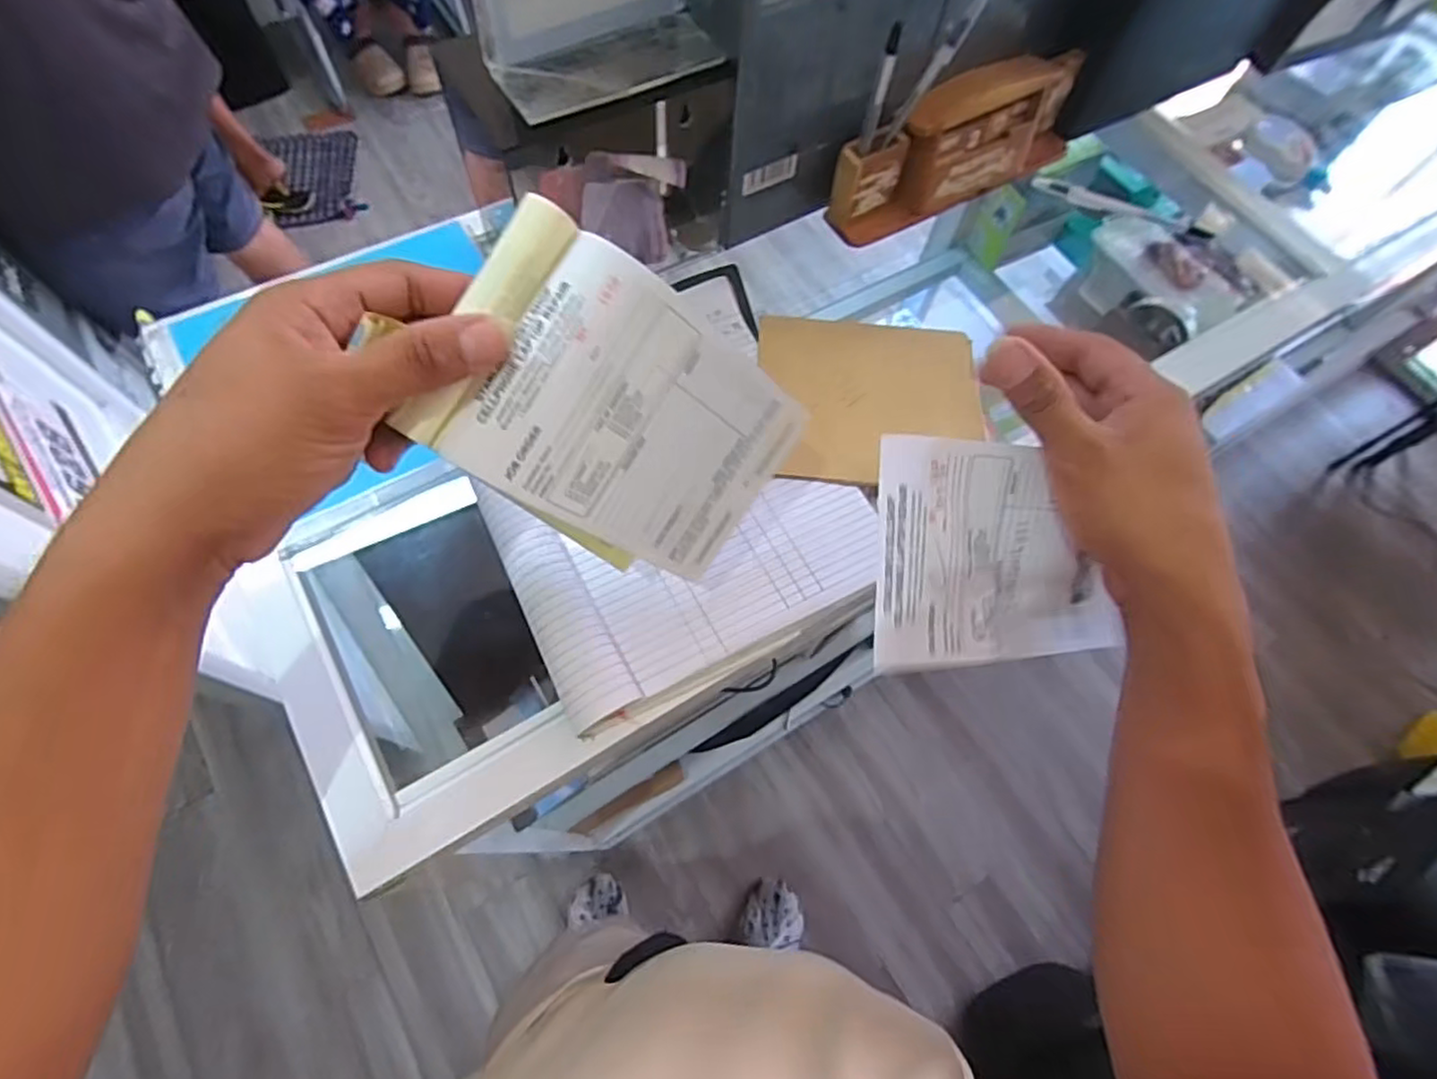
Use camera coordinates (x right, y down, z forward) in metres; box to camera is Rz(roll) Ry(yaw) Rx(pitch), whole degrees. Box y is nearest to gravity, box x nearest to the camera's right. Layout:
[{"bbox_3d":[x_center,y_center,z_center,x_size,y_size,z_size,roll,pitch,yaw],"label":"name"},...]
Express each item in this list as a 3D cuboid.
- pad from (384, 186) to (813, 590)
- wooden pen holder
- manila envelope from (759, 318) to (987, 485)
[{"bbox_3d":[-0.039,-0.051,0.304,0.025,0.159,0.108,33,91,51],"label":"pad"},{"bbox_3d":[0.192,-0.308,0.527,0.230,0.086,0.049,-31,71,-15],"label":"wooden pen holder"},{"bbox_3d":[0.111,-0.099,0.481,0.155,0.007,0.132,1,67,-8],"label":"manila envelope"}]

